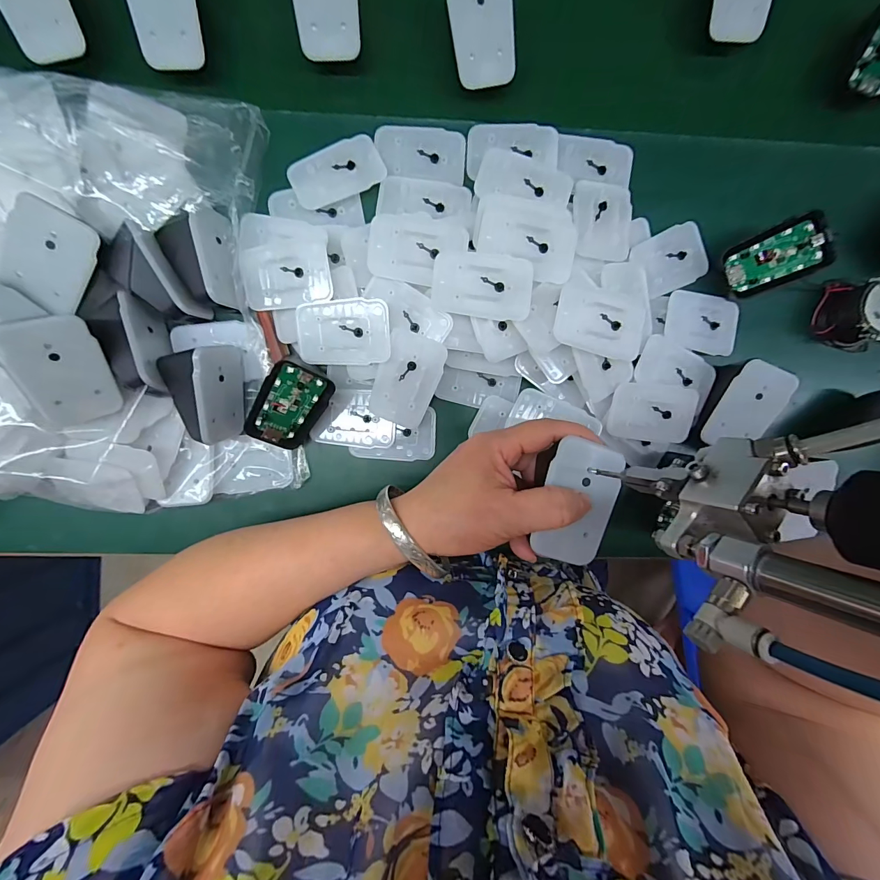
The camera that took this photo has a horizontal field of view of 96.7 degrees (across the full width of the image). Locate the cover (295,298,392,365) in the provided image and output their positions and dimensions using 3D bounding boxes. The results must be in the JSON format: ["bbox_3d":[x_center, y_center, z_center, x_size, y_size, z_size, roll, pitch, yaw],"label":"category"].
[{"bbox_3d":[-0.070,-0.079,0.286,0.067,0.004,0.045,1,104,7],"label":"cover"}]

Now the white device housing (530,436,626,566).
[{"bbox_3d":[0.079,0.036,0.225,0.043,0.007,0.069,17,92,-6],"label":"white device housing"}]

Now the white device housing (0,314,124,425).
[{"bbox_3d":[-0.237,-0.043,0.247,0.010,0.044,0.067,25,130,31],"label":"white device housing"}]

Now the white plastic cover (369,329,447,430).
[{"bbox_3d":[-0.025,-0.045,0.297,0.044,0.005,0.069,22,111,-3],"label":"white plastic cover"}]

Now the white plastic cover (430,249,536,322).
[{"bbox_3d":[0.030,-0.111,0.280,0.069,0.008,0.044,6,94,-1],"label":"white plastic cover"}]

